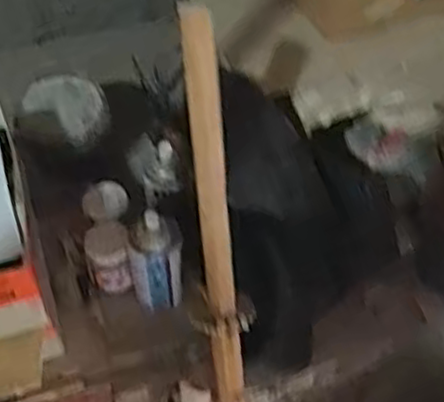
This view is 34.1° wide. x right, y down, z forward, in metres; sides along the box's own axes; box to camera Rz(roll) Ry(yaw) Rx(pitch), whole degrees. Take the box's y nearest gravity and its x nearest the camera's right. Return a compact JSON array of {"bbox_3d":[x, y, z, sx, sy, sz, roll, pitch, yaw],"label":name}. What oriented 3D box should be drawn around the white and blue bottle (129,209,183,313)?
[{"bbox_3d":[-0.078,0.074,0.865,0.061,0.131,0.052,0,50,-2],"label":"white and blue bottle"}]

